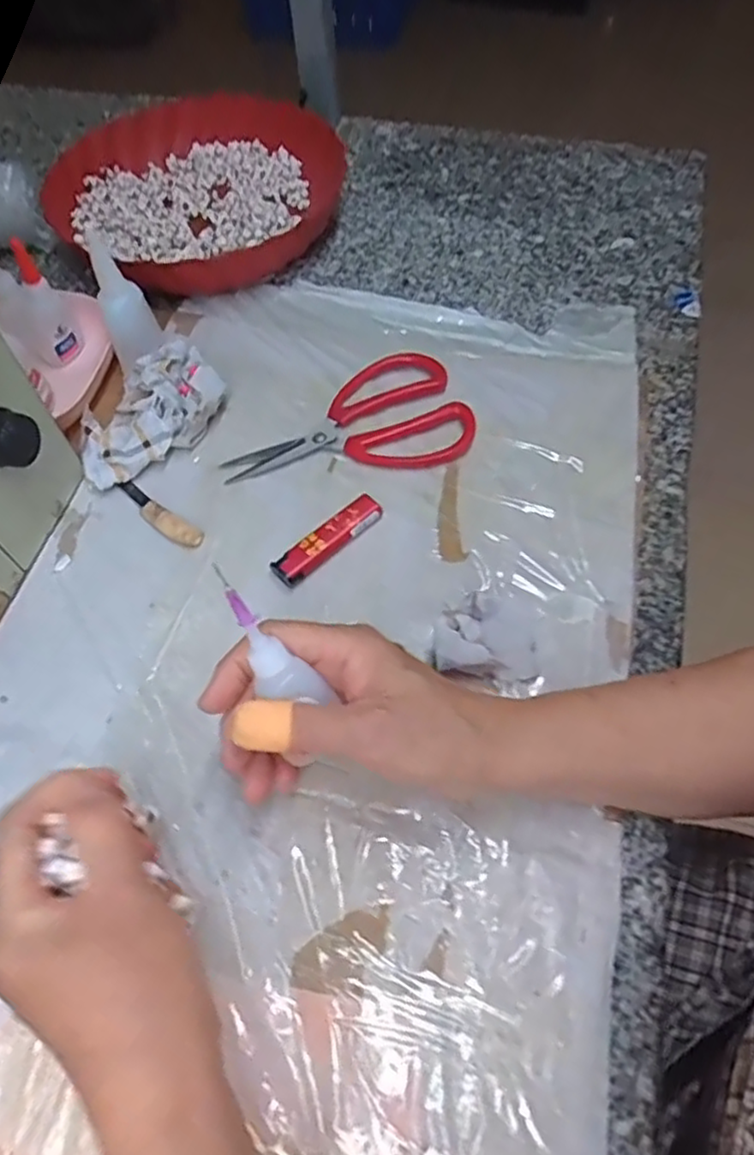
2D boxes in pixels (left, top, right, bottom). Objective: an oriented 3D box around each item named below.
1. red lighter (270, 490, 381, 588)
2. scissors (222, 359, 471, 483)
[{"bbox_3d":[-0.029,-0.023,0.412,0.075,0.009,0.020,-40,66,-22],"label":"red lighter"},{"bbox_3d":[-0.018,-0.111,0.462,0.159,0.016,0.094,-4,58,-2],"label":"scissors"}]

